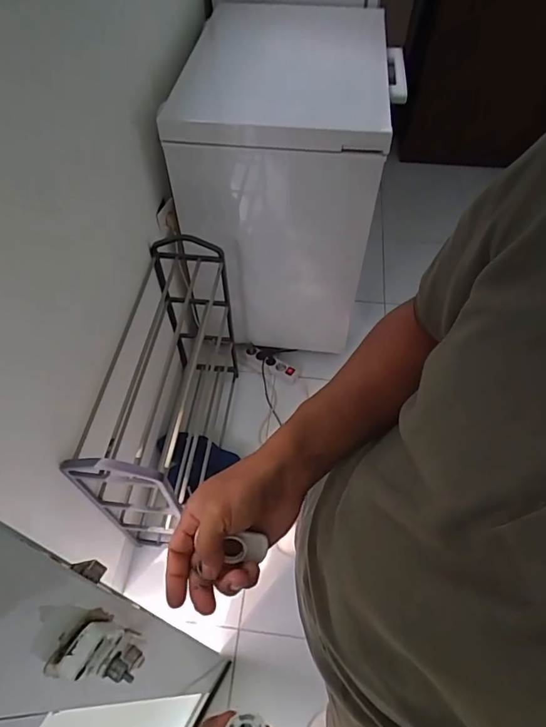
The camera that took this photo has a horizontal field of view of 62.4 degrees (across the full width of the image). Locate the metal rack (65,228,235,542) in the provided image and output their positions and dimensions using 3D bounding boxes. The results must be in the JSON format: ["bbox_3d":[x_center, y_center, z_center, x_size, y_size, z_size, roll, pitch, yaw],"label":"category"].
[{"bbox_3d":[-0.252,0.096,1.240,0.235,0.632,0.679,6,55,4],"label":"metal rack"}]

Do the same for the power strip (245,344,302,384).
[{"bbox_3d":[-0.003,-0.005,1.644,0.222,0.053,0.056,30,60,7],"label":"power strip"}]

